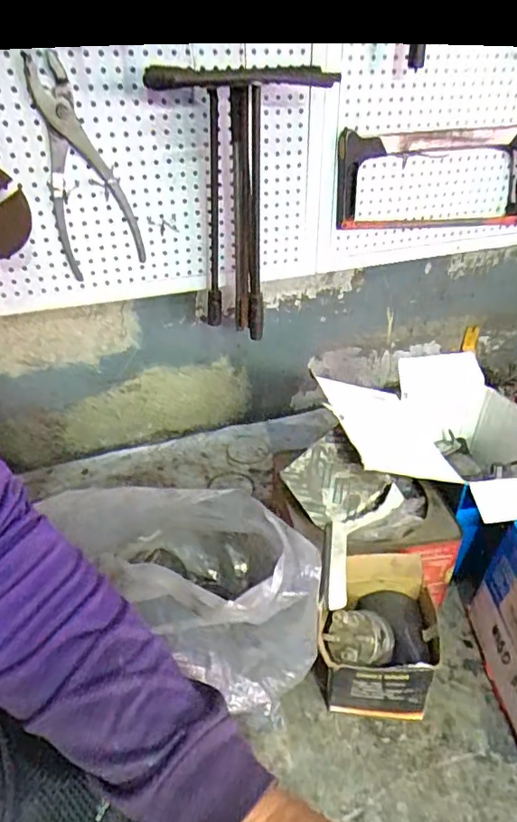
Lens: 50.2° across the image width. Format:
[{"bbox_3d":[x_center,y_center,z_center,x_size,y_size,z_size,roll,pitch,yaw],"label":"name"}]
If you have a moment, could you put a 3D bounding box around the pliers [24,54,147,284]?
[{"bbox_3d":[-0.198,-0.283,0.651,0.097,0.228,0.020,-10,34,-12],"label":"pliers"}]

